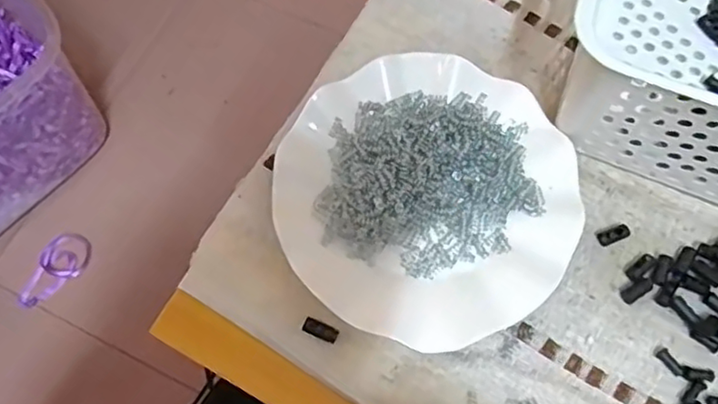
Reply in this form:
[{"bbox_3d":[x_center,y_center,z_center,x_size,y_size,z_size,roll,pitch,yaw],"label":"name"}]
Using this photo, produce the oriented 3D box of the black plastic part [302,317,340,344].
[{"bbox_3d":[-0.022,0.075,0.367,0.021,0.004,0.009,23,71,8],"label":"black plastic part"}]

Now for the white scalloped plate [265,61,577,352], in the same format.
[{"bbox_3d":[0.041,-0.006,0.389,0.177,0.023,0.179,0,70,-1],"label":"white scalloped plate"}]

